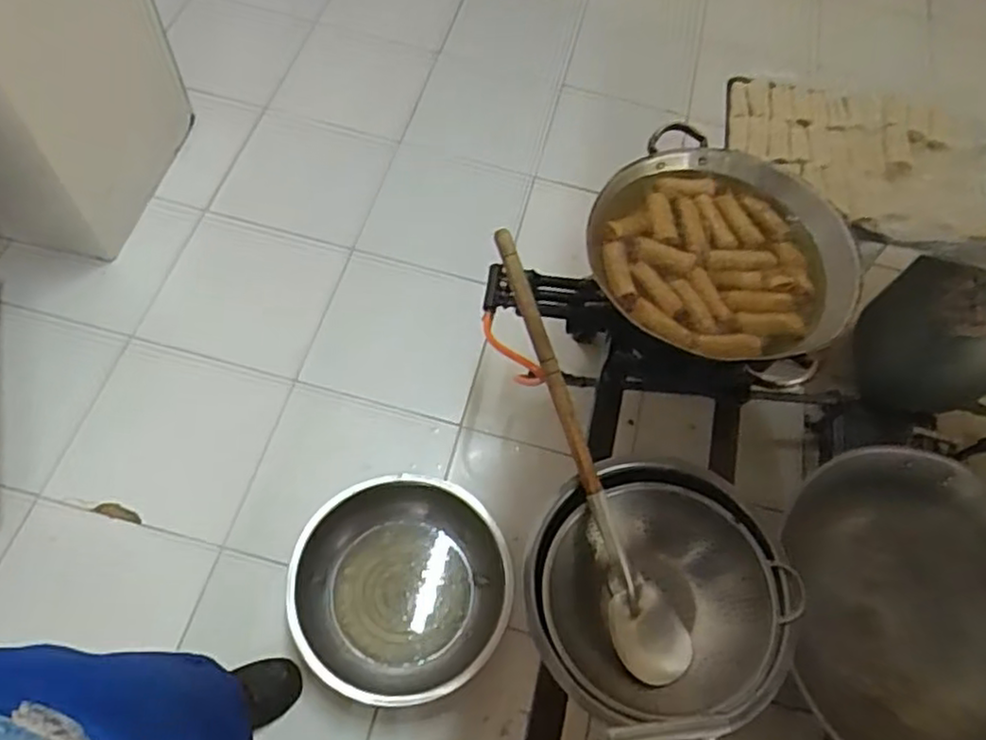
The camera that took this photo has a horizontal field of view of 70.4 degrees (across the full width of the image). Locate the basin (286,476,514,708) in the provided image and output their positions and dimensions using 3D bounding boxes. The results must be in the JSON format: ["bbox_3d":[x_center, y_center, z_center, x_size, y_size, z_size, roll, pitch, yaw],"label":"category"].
[{"bbox_3d":[-0.177,0.411,1.322,0.411,0.096,0.390,1,61,-2],"label":"basin"}]

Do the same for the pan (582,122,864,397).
[{"bbox_3d":[0.416,-0.212,1.257,0.454,0.092,0.429,3,63,-5],"label":"pan"}]

